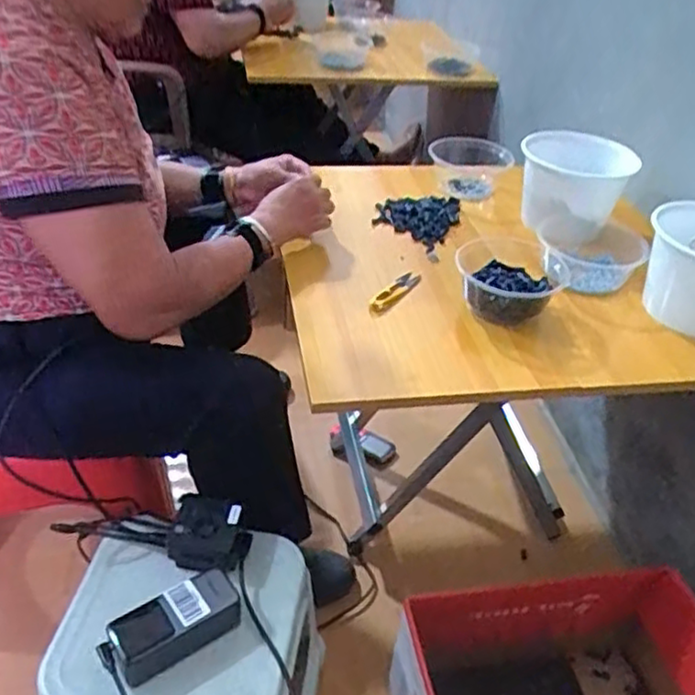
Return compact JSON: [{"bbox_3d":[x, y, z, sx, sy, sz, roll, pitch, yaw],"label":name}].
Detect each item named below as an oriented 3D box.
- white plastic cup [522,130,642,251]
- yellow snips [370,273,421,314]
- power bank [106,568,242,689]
[{"bbox_3d":[0.312,-0.214,0.980,0.152,0.130,0.149,4,38,-3],"label":"white plastic cup"},{"bbox_3d":[0.061,-0.073,0.902,0.026,0.008,0.098,27,43,25],"label":"yellow snips"},{"bbox_3d":[-0.182,0.291,0.740,0.132,0.042,0.060,-22,46,-31],"label":"power bank"}]

